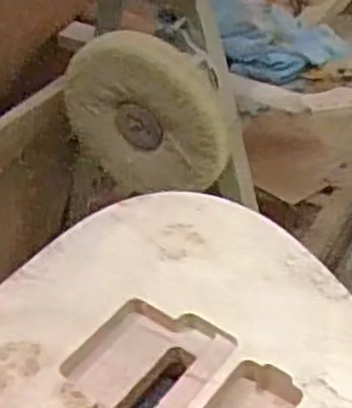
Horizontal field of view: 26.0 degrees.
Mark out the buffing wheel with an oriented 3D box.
[{"bbox_3d":[-0.042,-0.127,1.080,0.258,0.225,0.066,23,47,23],"label":"buffing wheel"}]

